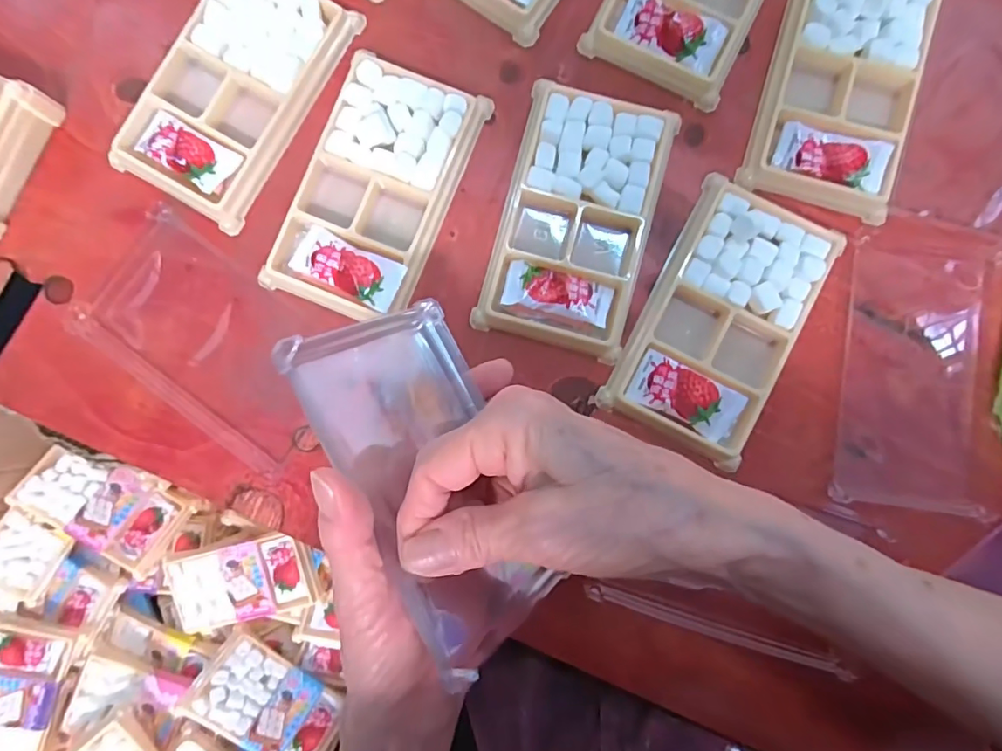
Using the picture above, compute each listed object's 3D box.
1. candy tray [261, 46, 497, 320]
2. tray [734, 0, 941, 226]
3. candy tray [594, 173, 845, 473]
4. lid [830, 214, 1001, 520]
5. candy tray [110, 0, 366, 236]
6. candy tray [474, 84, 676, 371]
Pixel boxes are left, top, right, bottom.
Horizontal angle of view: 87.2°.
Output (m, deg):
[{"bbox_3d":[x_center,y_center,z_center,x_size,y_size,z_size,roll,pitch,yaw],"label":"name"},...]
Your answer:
[{"bbox_3d":[-0.065,-0.097,0.277,0.073,0.015,0.130,22,88,2],"label":"candy tray"},{"bbox_3d":[0.180,-0.154,0.275,0.073,0.012,0.129,15,88,2],"label":"tray"},{"bbox_3d":[0.117,-0.030,0.272,0.079,0.011,0.137,27,88,2],"label":"candy tray"},{"bbox_3d":[0.220,-0.005,0.274,0.083,0.009,0.148,8,88,2],"label":"lid"},{"bbox_3d":[-0.142,-0.153,0.281,0.075,0.013,0.131,30,88,2],"label":"candy tray"},{"bbox_3d":[0.040,-0.081,0.275,0.078,0.014,0.131,15,88,2],"label":"candy tray"}]

